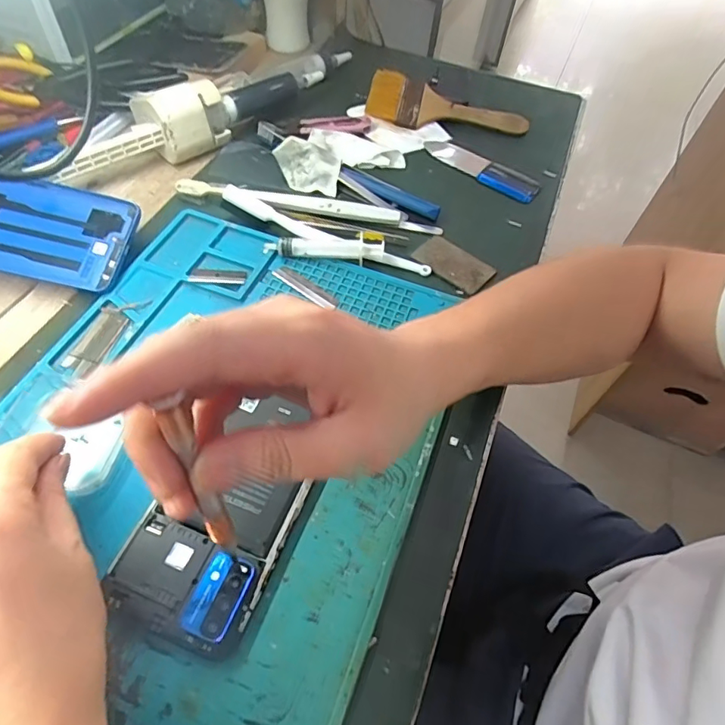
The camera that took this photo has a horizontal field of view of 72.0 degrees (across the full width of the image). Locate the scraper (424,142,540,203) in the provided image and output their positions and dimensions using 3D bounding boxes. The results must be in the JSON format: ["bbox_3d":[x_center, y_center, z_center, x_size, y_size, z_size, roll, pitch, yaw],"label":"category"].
[{"bbox_3d":[0.113,-0.188,0.480,0.121,0.007,0.032,37,60,18],"label":"scraper"}]

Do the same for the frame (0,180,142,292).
[{"bbox_3d":[-0.253,-0.100,0.359,0.165,0.009,0.075,13,69,-5],"label":"frame"}]

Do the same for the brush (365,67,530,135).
[{"bbox_3d":[0.086,-0.264,0.520,0.169,0.022,0.059,17,56,6],"label":"brush"}]

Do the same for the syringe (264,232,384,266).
[{"bbox_3d":[-0.027,-0.091,0.382,0.091,0.018,0.030,-6,57,-10],"label":"syringe"}]

